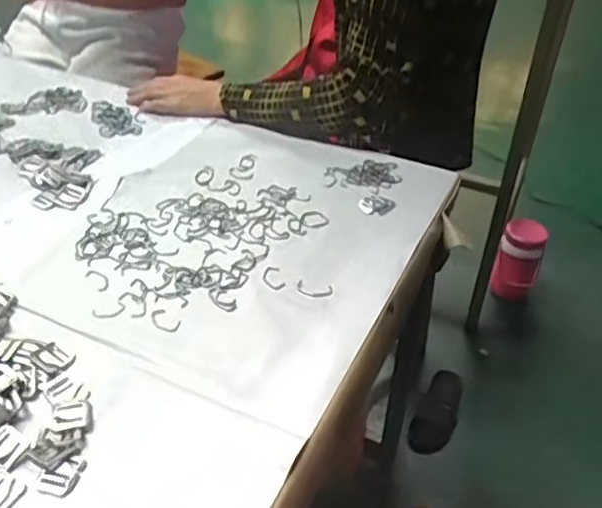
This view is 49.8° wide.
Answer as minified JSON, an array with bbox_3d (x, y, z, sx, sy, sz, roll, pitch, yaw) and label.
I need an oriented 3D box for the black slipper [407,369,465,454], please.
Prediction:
[{"bbox_3d":[0.310,0.351,1.452,0.083,0.053,0.232,21,43,20],"label":"black slipper"}]

